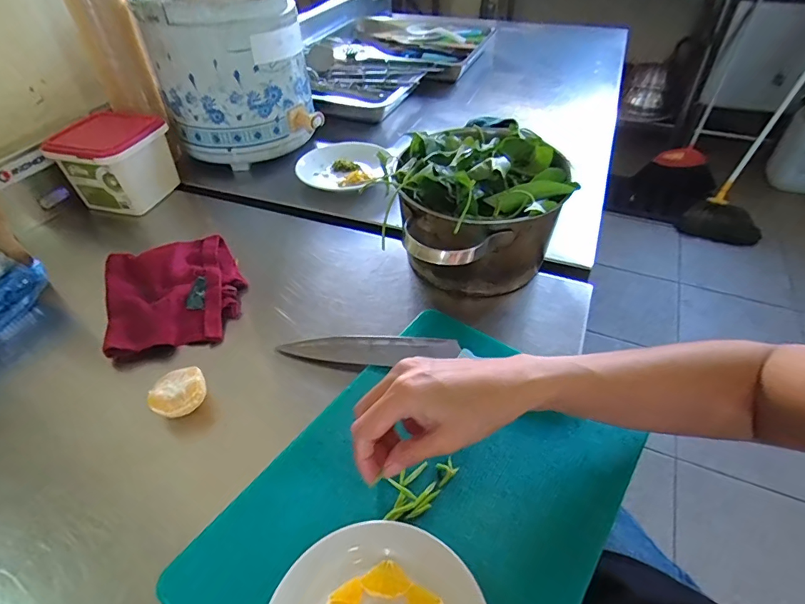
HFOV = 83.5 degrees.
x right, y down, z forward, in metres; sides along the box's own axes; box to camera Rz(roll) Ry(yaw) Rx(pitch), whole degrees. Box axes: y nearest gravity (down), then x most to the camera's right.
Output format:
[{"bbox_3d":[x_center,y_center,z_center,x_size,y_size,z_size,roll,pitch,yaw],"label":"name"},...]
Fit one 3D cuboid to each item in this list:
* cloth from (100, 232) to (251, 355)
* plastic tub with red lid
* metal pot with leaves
[{"bbox_3d":[-0.265,-0.012,0.526,0.146,0.025,0.160,-16,48,-17],"label":"cloth"},{"bbox_3d":[-0.417,-0.205,0.666,0.116,0.101,0.108,9,45,11],"label":"plastic tub with red lid"},{"bbox_3d":[0.079,-0.098,0.530,0.187,0.146,0.176,-1,44,1],"label":"metal pot with leaves"}]

